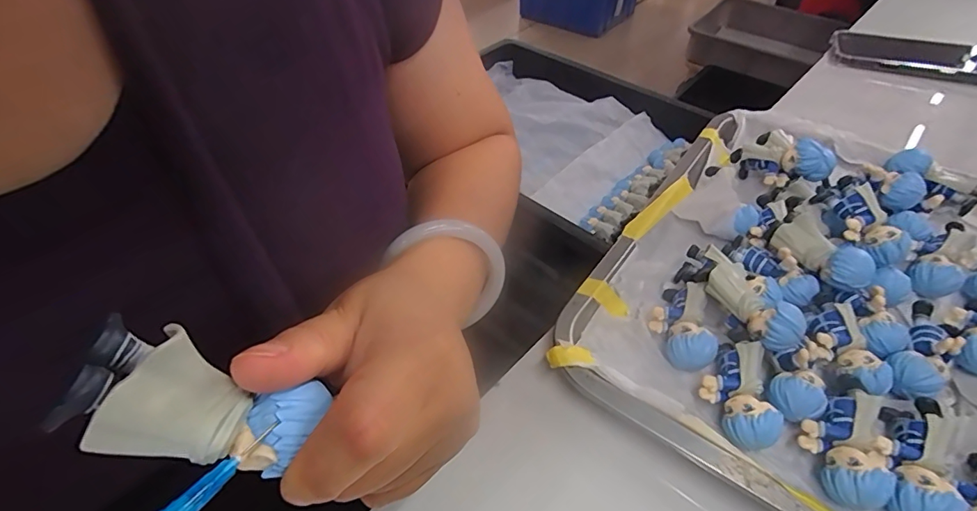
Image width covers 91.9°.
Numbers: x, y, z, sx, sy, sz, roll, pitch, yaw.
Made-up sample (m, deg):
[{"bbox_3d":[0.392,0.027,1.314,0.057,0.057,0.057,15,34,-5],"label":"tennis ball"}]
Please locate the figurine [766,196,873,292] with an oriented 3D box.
[{"bbox_3d":[0.209,-0.003,0.301,0.025,0.032,0.063,-27,52,-22],"label":"figurine"}]

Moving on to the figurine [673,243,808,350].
[{"bbox_3d":[0.147,0.021,0.289,0.029,0.032,0.090,-17,34,-10],"label":"figurine"}]

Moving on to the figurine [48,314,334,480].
[{"bbox_3d":[-0.069,0.037,0.115,0.017,0.052,0.025,-33,39,31],"label":"figurine"}]

